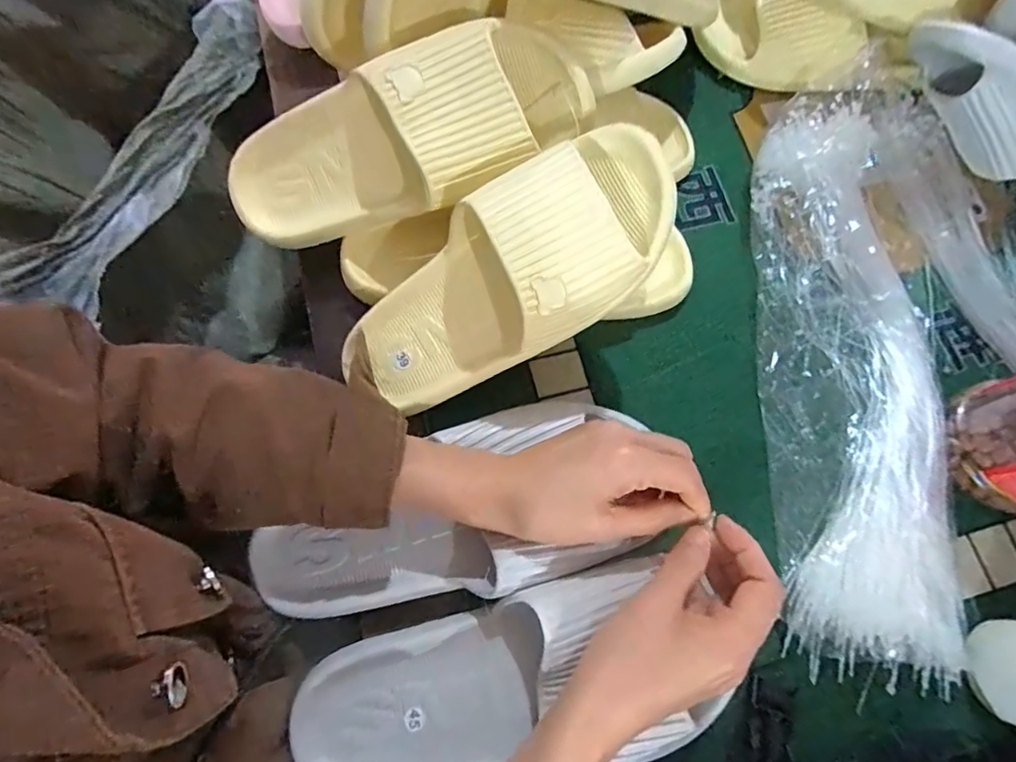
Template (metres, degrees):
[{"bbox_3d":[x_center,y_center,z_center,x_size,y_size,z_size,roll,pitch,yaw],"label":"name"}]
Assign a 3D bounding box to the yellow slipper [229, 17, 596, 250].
[{"bbox_3d":[-0.071,-0.152,0.369,0.250,0.082,0.104,-16,72,15],"label":"yellow slipper"}]

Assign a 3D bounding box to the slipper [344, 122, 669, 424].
[{"bbox_3d":[-0.012,-0.060,0.342,0.243,0.069,0.098,-34,74,20],"label":"slipper"}]

